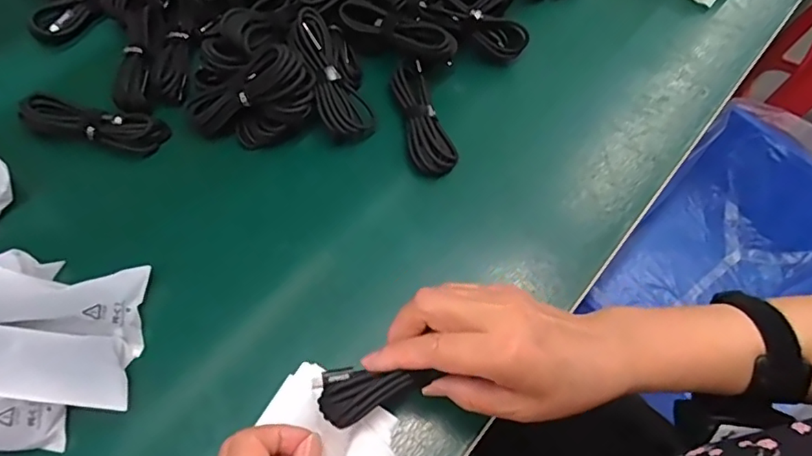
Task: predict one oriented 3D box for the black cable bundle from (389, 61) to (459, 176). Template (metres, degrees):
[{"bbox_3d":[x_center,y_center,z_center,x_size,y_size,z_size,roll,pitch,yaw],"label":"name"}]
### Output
[{"bbox_3d":[0.016,-0.094,0.464,0.038,0.017,0.105,-11,65,-9],"label":"black cable bundle"}]

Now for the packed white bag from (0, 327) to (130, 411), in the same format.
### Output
[{"bbox_3d":[-0.254,0.077,0.327,0.163,0.022,0.044,16,62,-20],"label":"packed white bag"}]

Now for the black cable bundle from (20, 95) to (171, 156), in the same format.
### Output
[{"bbox_3d":[-0.251,-0.083,0.442,0.105,0.025,0.030,8,64,0],"label":"black cable bundle"}]

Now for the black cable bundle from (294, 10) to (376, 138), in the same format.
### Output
[{"bbox_3d":[-0.064,-0.127,0.455,0.042,0.016,0.112,-25,90,-15],"label":"black cable bundle"}]

